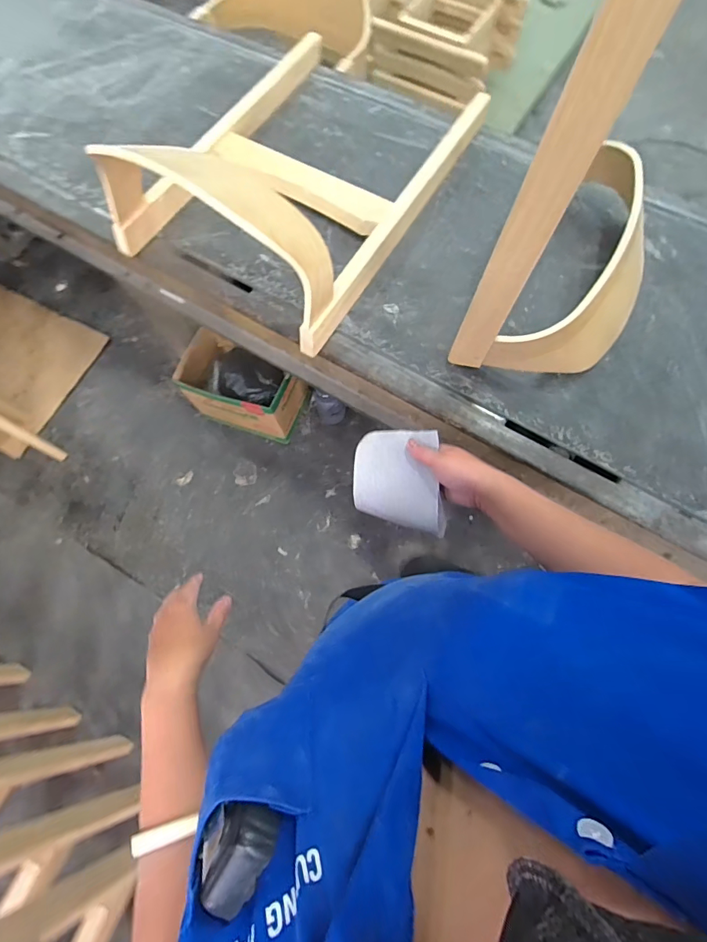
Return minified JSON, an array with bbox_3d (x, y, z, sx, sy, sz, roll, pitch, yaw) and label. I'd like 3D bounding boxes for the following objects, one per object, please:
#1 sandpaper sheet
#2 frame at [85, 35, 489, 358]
[{"bbox_3d":[0.060,0.013,0.585,0.119,0.010,0.132,1,94,18],"label":"sandpaper sheet"},{"bbox_3d":[-0.107,-0.666,0.865,0.516,0.250,0.682,31,77,12],"label":"frame"}]

